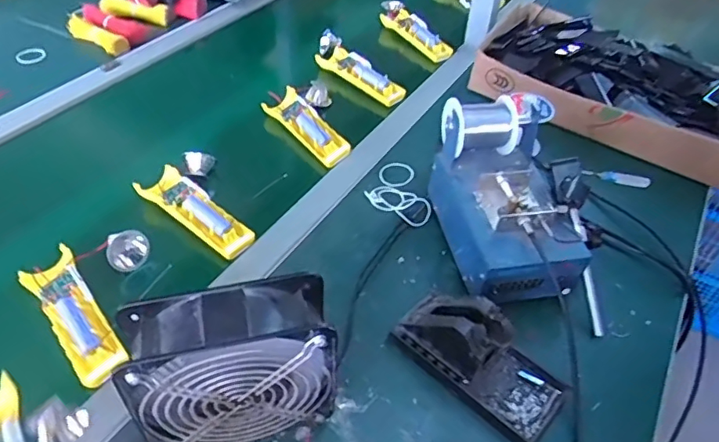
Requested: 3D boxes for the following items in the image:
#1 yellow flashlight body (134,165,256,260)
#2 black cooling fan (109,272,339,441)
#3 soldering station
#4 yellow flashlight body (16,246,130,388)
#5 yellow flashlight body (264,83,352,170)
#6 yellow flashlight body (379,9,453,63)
[{"bbox_3d":[-0.190,-0.013,0.626,0.157,0.022,0.049,34,53,23],"label":"yellow flashlight body"},{"bbox_3d":[-0.095,0.117,0.422,0.152,0.148,0.061,-8,48,-14],"label":"black cooling fan"},{"bbox_3d":[0.167,-0.019,0.588,0.130,0.130,0.195,-5,47,-11],"label":"soldering station"},{"bbox_3d":[-0.274,0.086,0.515,0.046,0.021,0.159,-29,57,-28],"label":"yellow flashlight body"},{"bbox_3d":[-0.073,-0.133,0.752,0.047,0.032,0.155,-28,56,-28],"label":"yellow flashlight body"},{"bbox_3d":[0.100,-0.337,0.960,0.044,0.032,0.165,-24,51,-26],"label":"yellow flashlight body"}]

